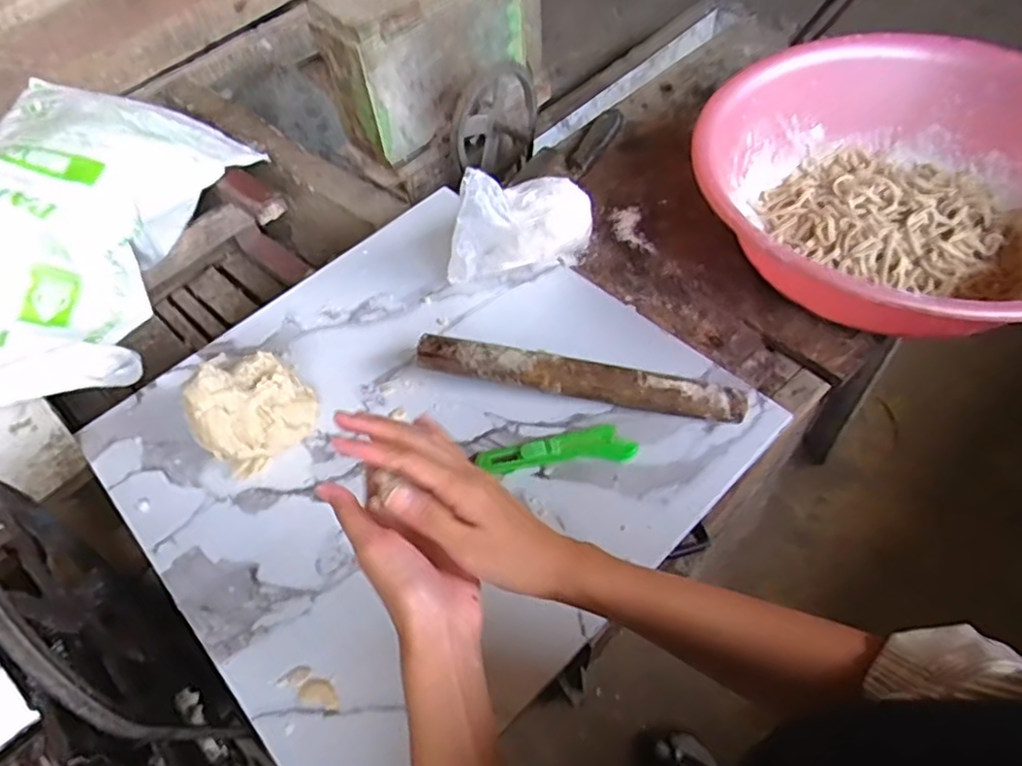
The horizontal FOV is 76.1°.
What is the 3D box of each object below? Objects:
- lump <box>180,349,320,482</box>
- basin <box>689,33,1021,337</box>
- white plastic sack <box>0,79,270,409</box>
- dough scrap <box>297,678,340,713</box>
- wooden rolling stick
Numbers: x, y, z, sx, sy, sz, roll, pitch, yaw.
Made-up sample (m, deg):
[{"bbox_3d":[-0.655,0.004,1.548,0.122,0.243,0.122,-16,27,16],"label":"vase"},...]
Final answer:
[{"bbox_3d":[-0.241,0.019,0.606,0.105,0.076,0.087,-36,60,-21],"label":"lump"},{"bbox_3d":[0.393,-0.187,0.664,0.389,0.140,0.394,-2,54,2],"label":"basin"},{"bbox_3d":[-0.715,-0.225,1.014,0.402,0.209,0.672,6,55,8],"label":"white plastic sack"},{"bbox_3d":[-0.144,0.235,0.494,0.033,0.004,0.020,8,55,9],"label":"dough scrap"},{"bbox_3d":[0.062,-0.004,0.612,0.303,0.033,0.030,9,55,10],"label":"wooden rolling stick"}]

